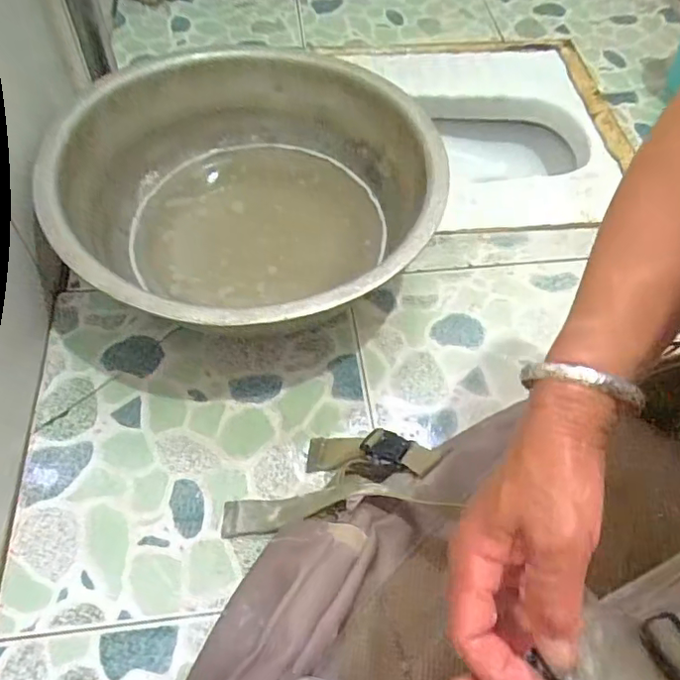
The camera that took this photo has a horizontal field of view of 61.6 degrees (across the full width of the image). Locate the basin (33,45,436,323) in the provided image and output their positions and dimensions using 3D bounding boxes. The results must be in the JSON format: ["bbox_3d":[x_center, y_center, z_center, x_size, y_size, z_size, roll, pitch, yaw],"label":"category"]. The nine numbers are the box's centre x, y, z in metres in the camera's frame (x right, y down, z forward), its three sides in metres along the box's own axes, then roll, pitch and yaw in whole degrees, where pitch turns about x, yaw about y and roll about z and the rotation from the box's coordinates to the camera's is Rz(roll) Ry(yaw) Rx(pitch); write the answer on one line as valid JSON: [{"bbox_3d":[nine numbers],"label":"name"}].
[{"bbox_3d":[-0.081,-0.132,0.551,0.331,0.116,0.346,1,54,-2],"label":"basin"}]

